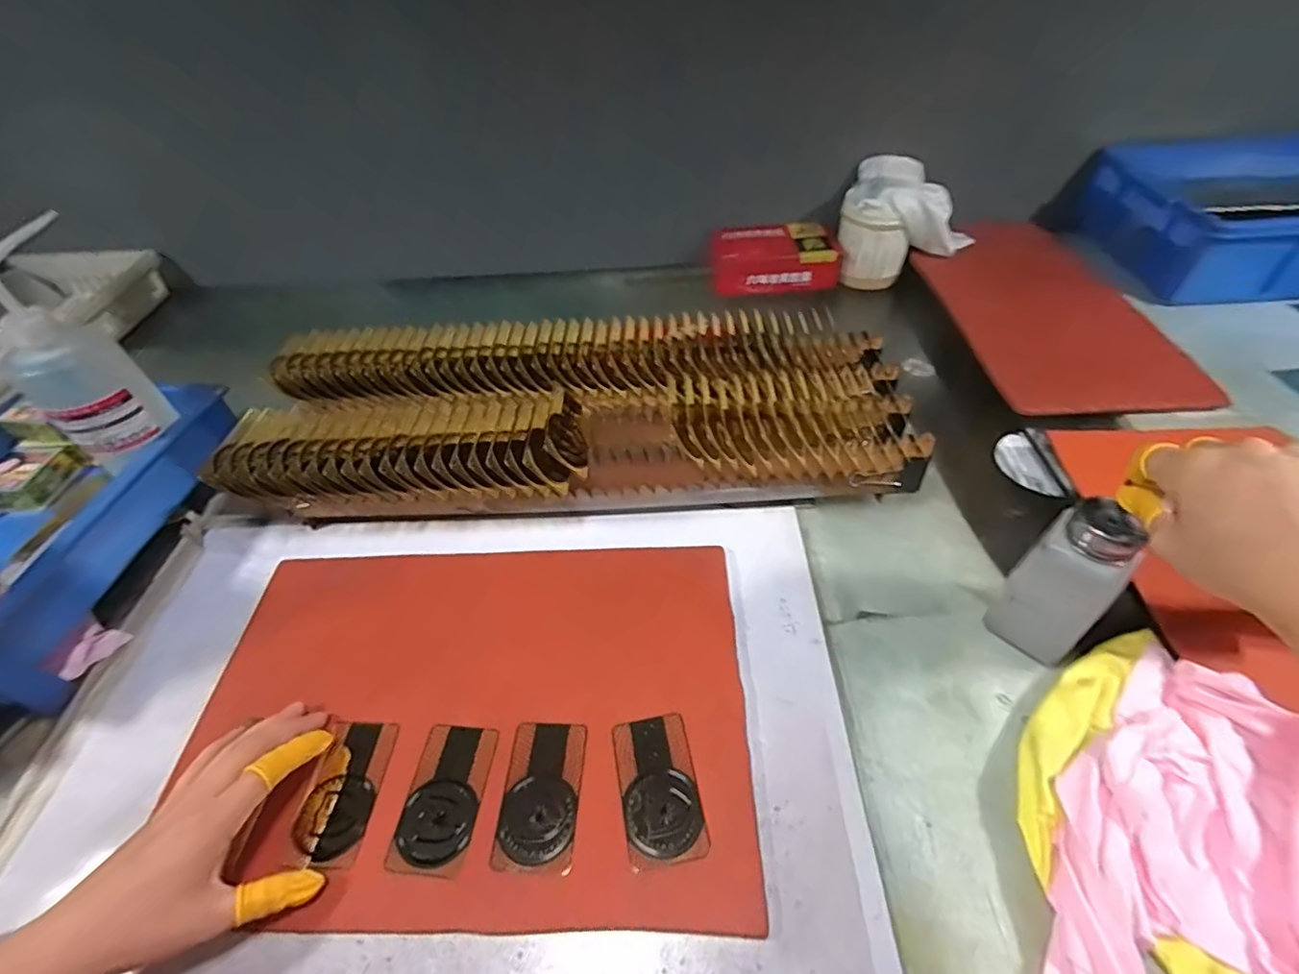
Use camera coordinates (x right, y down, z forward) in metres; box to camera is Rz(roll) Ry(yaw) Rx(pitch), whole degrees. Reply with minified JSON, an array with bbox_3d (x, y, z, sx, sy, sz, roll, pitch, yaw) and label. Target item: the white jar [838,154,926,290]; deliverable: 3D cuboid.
[{"bbox_3d":[0.311,-0.359,0.790,0.094,0.136,0.090,11,50,16],"label":"white jar"}]

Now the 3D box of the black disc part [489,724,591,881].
[{"bbox_3d":[-0.069,0.199,0.374,0.049,0.004,0.087,0,48,6],"label":"black disc part"}]

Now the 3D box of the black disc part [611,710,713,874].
[{"bbox_3d":[0.006,0.194,0.374,0.048,0.005,0.087,-11,48,-4],"label":"black disc part"}]

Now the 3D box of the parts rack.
[{"bbox_3d":[-0.070,-0.073,0.566,0.592,0.105,0.243,-8,48,-1],"label":"parts rack"}]

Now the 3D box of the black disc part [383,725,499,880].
[{"bbox_3d":[-0.133,0.201,0.375,0.049,0.005,0.087,3,48,8],"label":"black disc part"}]

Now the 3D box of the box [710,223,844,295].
[{"bbox_3d":[0.174,-0.330,0.823,0.183,0.066,0.105,-6,48,0],"label":"box"}]

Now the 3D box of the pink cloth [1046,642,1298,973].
[{"bbox_3d":[0.305,0.219,0.309,0.146,0.055,0.270,16,52,19],"label":"pink cloth"}]

